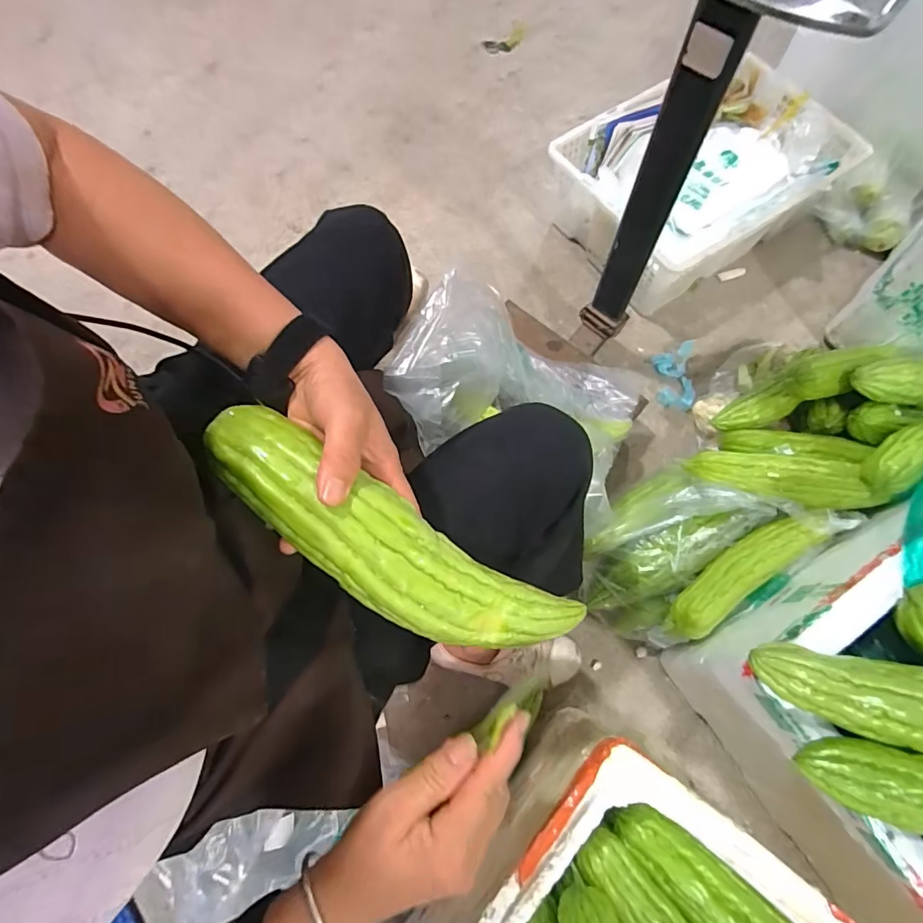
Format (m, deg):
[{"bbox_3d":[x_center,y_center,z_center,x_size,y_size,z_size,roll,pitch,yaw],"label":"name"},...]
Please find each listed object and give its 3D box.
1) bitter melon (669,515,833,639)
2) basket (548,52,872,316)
[{"bbox_3d":[0.385,0.150,0.666,0.233,0.050,0.062,-35,73,-10],"label":"bitter melon"},{"bbox_3d":[0.474,-0.556,0.966,0.513,0.180,0.349,-29,72,-8],"label":"basket"}]

